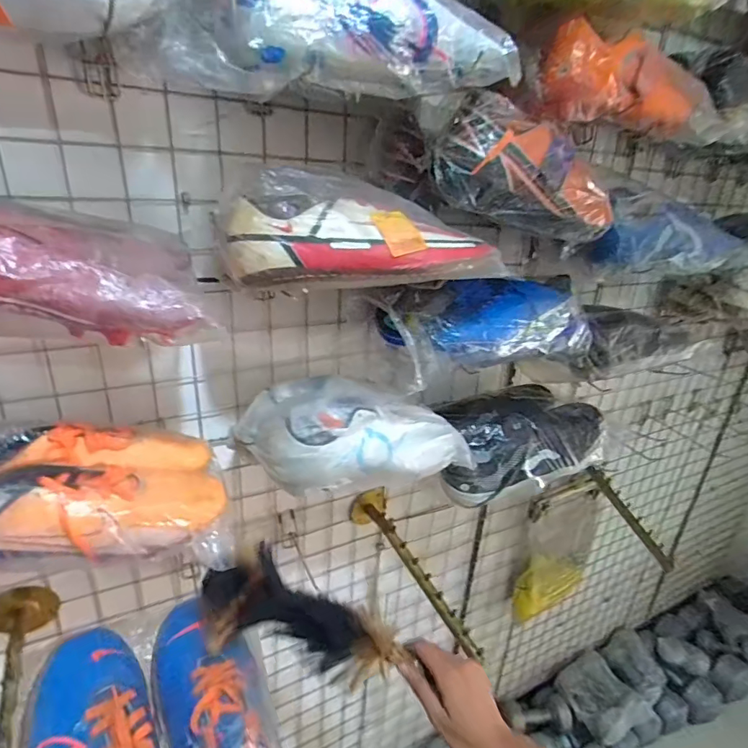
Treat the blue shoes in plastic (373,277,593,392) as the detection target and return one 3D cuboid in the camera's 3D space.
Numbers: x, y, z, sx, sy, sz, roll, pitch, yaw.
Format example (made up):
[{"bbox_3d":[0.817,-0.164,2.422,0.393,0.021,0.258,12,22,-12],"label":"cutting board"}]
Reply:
[{"bbox_3d":[0.145,-0.069,0.581,0.322,0.090,0.101,-14,29,-38],"label":"blue shoes in plastic"}]

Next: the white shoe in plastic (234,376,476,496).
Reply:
[{"bbox_3d":[-0.017,0.064,0.566,0.271,0.089,0.113,-4,24,-20],"label":"white shoe in plastic"}]

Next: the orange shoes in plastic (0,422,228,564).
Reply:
[{"bbox_3d":[-0.268,0.100,0.452,0.220,0.093,0.123,-3,24,-18],"label":"orange shoes in plastic"}]

